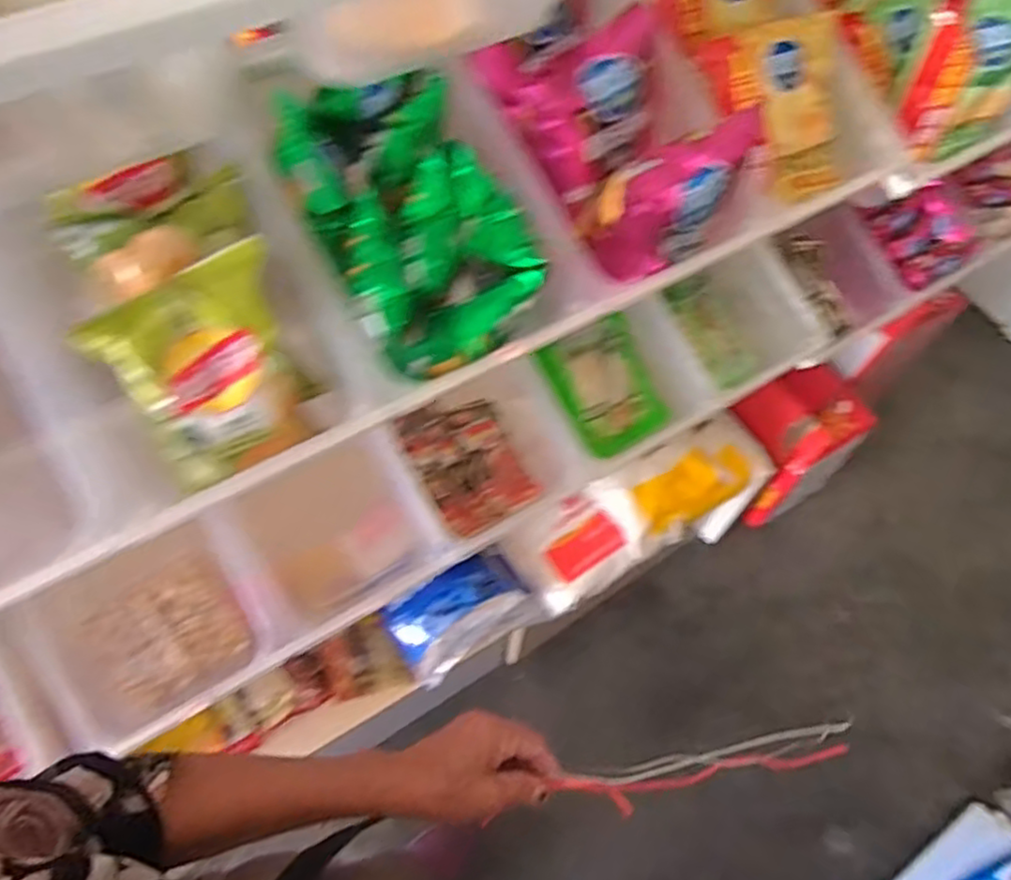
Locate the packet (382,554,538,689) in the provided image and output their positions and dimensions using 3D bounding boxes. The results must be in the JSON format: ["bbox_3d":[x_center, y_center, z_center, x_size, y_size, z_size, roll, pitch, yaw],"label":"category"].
[{"bbox_3d":[-0.065,0.253,1.035,0.200,0.101,0.112,-28,65,-17],"label":"packet"}]

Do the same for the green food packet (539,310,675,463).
[{"bbox_3d":[0.140,-0.074,0.945,0.187,0.031,0.187,-33,93,-35],"label":"green food packet"}]

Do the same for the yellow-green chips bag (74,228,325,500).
[{"bbox_3d":[-0.210,-0.046,0.515,0.122,0.165,0.045,-25,48,-15],"label":"yellow-green chips bag"}]

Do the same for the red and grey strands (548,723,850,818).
[{"bbox_3d":[0.136,0.233,0.493,0.202,0.024,0.028,-16,61,8],"label":"red and grey strands"}]

